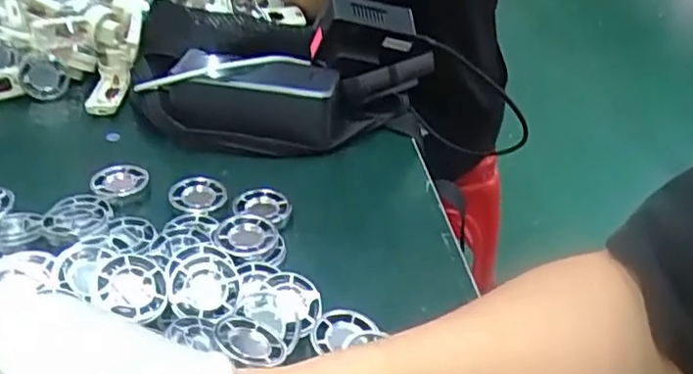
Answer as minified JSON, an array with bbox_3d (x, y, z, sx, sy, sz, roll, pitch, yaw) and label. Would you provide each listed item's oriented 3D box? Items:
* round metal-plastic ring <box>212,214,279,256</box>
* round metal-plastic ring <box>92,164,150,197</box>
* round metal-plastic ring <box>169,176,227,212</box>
[{"bbox_3d":[-0.063,0.030,0.427,0.041,0.007,0.040,1,36,-1],"label":"round metal-plastic ring"},{"bbox_3d":[-0.159,-0.004,0.473,0.039,0.007,0.031,-16,42,-25],"label":"round metal-plastic ring"},{"bbox_3d":[-0.103,0.005,0.469,0.038,0.004,0.038,3,37,-3],"label":"round metal-plastic ring"}]

